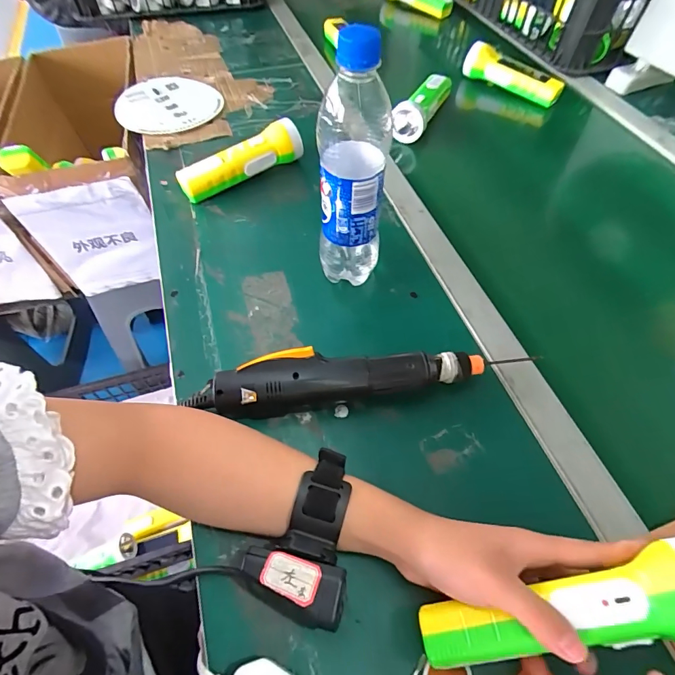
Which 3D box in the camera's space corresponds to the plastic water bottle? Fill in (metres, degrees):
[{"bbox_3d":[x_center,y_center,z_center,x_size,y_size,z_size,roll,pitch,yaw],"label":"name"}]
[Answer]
[{"bbox_3d":[0.013,-0.144,0.378,0.063,0.233,0.057,2,55,1],"label":"plastic water bottle"}]

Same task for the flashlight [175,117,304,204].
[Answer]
[{"bbox_3d":[-0.128,-0.234,0.545,0.171,0.055,0.045,-32,61,-21],"label":"flashlight"}]

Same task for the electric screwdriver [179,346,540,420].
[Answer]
[{"bbox_3d":[0.023,0.034,0.375,0.305,0.043,0.047,-7,55,-5],"label":"electric screwdriver"}]

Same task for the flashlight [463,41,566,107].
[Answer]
[{"bbox_3d":[0.296,-0.459,0.708,0.178,0.047,0.052,37,63,23],"label":"flashlight"}]

